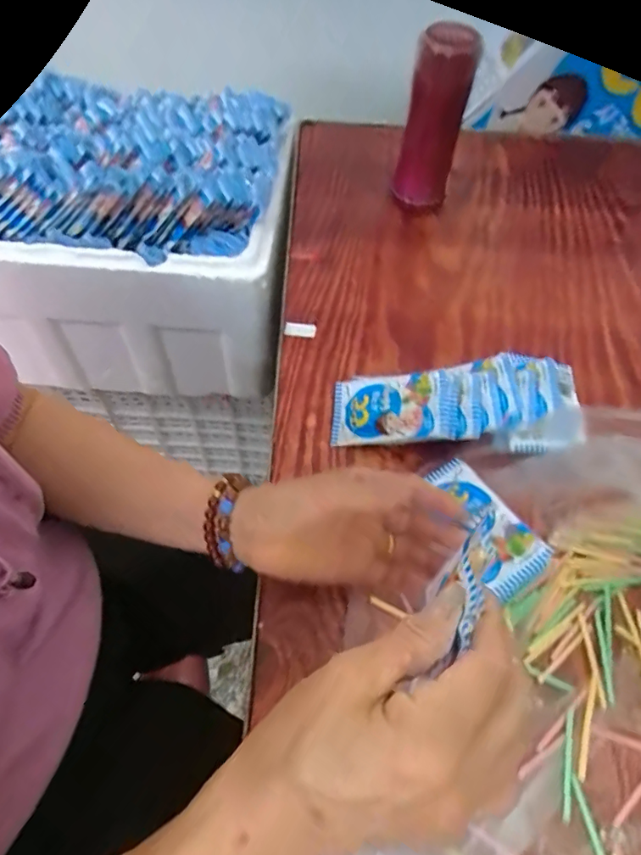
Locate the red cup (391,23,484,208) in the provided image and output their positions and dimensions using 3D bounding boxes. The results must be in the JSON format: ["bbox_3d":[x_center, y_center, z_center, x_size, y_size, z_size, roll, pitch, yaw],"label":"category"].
[{"bbox_3d":[0.129,-0.351,0.561,0.067,0.182,0.054,11,57,5],"label":"red cup"}]

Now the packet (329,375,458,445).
[{"bbox_3d":[0.063,-0.019,0.434,0.107,0.016,0.064,-5,62,19],"label":"packet"}]

